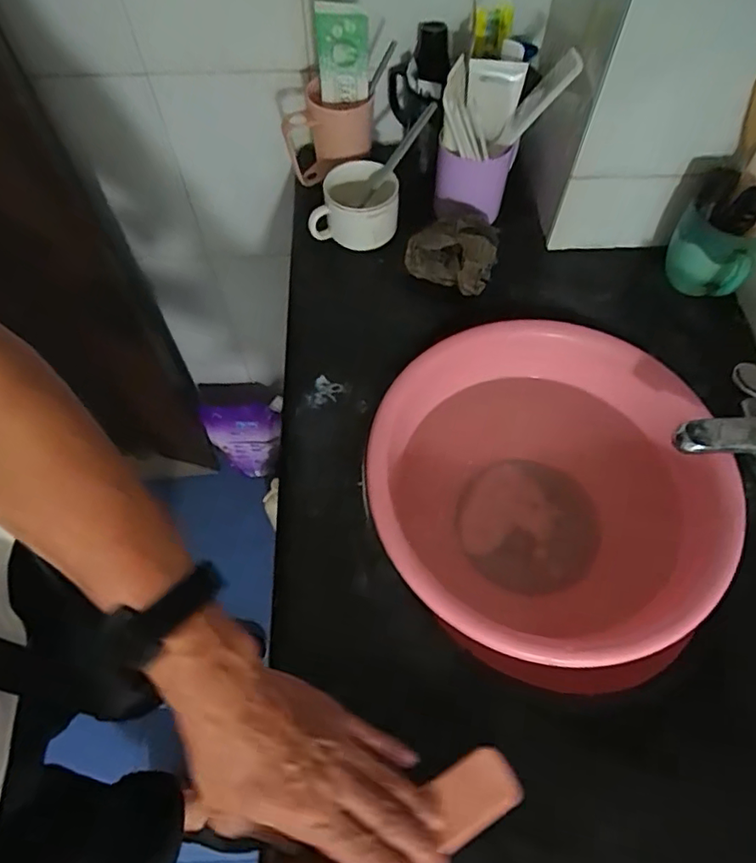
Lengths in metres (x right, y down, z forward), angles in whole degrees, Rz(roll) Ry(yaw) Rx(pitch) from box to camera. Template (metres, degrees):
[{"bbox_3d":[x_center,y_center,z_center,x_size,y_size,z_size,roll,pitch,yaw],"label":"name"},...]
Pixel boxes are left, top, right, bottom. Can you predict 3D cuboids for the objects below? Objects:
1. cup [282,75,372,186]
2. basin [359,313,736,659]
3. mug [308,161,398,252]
[{"bbox_3d":[-0.059,-0.357,0.693,0.102,0.096,0.065,12,61,6],"label":"cup"},{"bbox_3d":[0.159,0.063,0.587,0.332,0.125,0.335,1,59,-2],"label":"basin"},{"bbox_3d":[-0.024,-0.271,0.687,0.102,0.061,0.088,11,61,6],"label":"mug"}]

